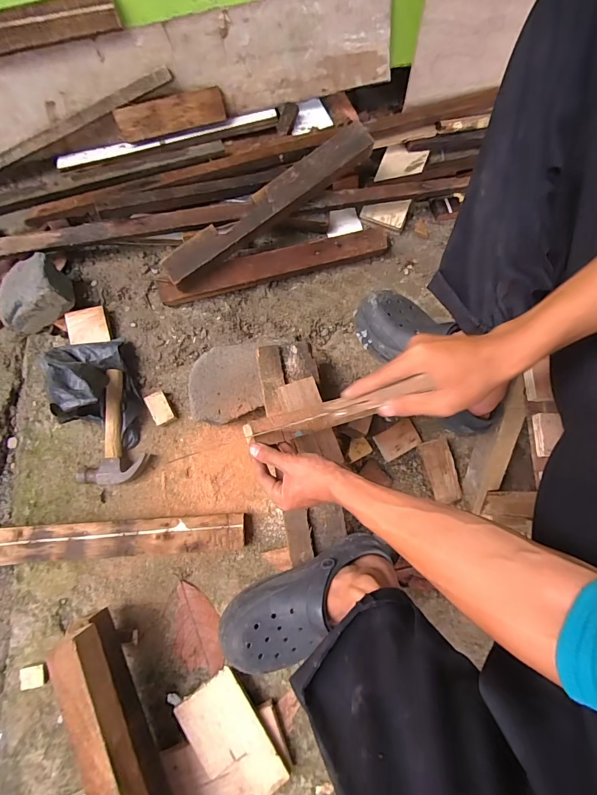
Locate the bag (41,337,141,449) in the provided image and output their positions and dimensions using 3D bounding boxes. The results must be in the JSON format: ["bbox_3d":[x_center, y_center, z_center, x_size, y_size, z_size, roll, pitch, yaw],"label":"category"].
[{"bbox_3d":[-0.377,-0.014,0.667,0.129,0.121,0.219,-17,76,-5],"label":"bag"}]

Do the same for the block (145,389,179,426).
[{"bbox_3d":[-0.265,0.021,0.704,0.037,0.030,0.064,-29,78,-8],"label":"block"}]

